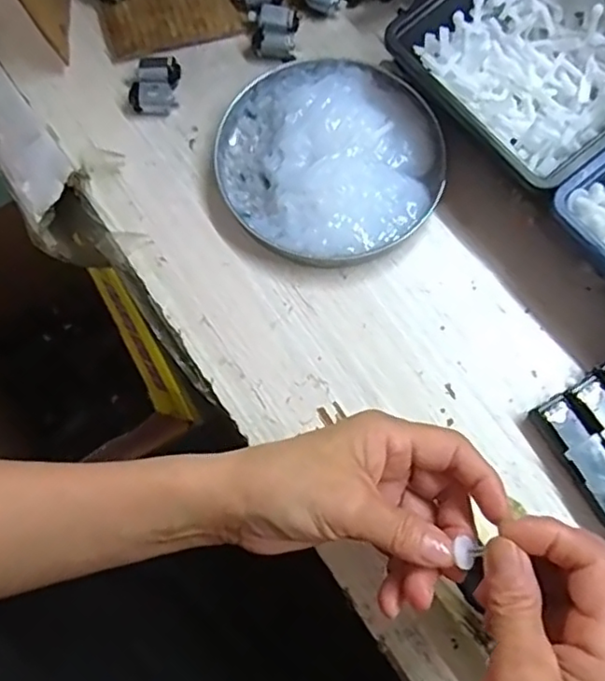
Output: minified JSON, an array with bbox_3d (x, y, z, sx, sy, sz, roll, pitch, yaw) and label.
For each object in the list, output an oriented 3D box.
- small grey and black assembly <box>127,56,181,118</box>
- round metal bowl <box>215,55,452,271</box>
[{"bbox_3d":[-0.102,-0.173,0.422,0.032,0.018,0.036,4,74,1],"label":"small grey and black assembly"},{"bbox_3d":[0.018,-0.121,0.400,0.139,0.026,0.147,0,74,0],"label":"round metal bowl"}]

